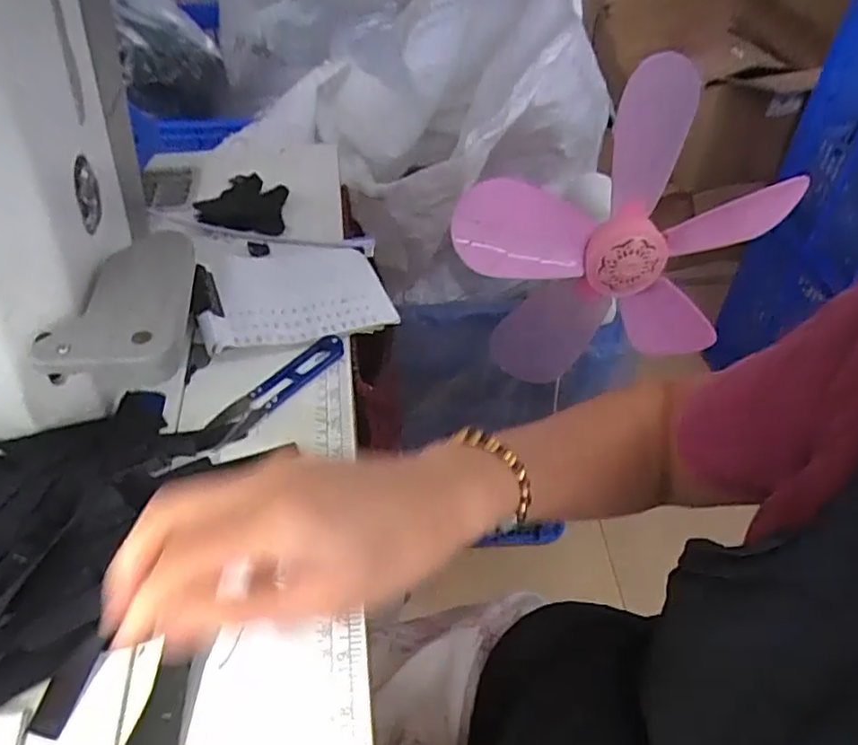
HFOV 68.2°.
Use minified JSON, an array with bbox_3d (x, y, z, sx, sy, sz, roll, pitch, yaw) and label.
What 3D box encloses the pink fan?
[{"bbox_3d":[0.157,-0.110,0.544,0.266,0.273,0.056,-9,48,-8],"label":"pink fan"}]

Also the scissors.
[{"bbox_3d":[-0.107,0.010,0.447,0.027,0.013,0.121,30,54,24],"label":"scissors"}]

